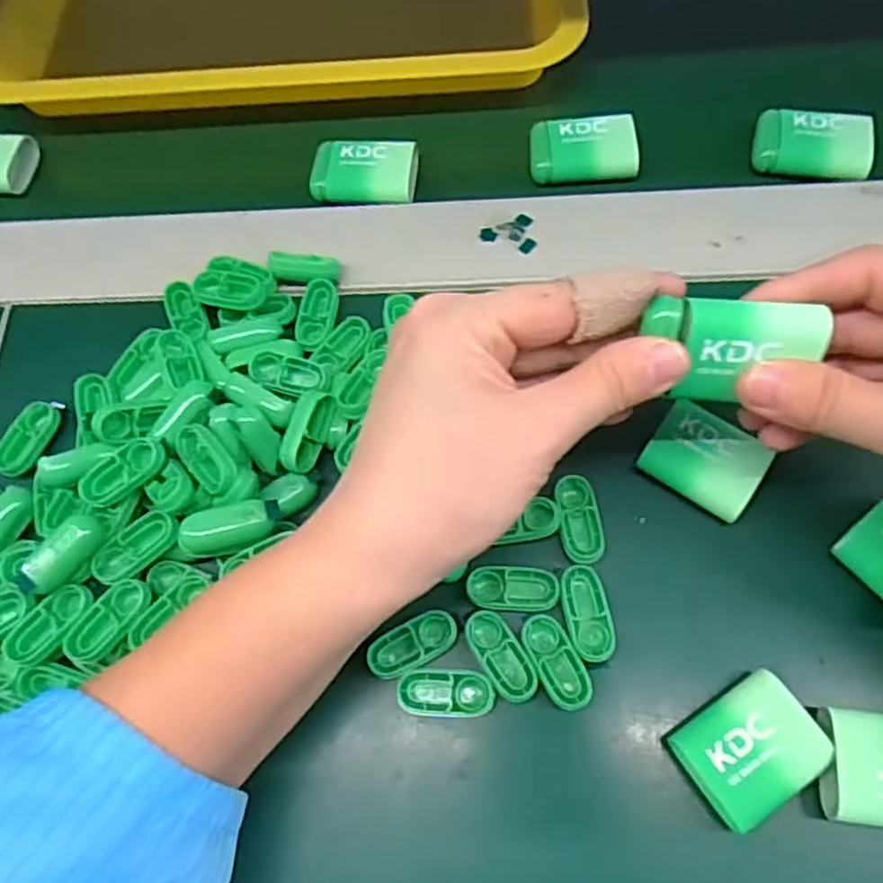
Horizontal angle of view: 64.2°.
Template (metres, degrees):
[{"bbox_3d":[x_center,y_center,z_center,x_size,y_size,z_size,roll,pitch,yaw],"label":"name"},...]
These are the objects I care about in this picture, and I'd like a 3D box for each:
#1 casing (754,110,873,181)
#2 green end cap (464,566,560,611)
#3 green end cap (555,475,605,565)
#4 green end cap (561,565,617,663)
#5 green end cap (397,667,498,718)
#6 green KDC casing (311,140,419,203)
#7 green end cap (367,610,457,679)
[{"bbox_3d":[0.177,-0.142,0.336,0.051,0.016,0.033,17,64,7],"label":"casing"},{"bbox_3d":[0.027,0.055,0.263,0.033,0.005,0.016,2,63,0],"label":"green end cap"},{"bbox_3d":[0.053,0.029,0.270,0.016,0.004,0.034,-8,64,-5],"label":"green end cap"},{"bbox_3d":[0.054,0.063,0.259,0.015,0.009,0.033,-8,64,-5],"label":"green end cap"},{"bbox_3d":[0.002,0.091,0.255,0.034,0.012,0.015,4,63,1],"label":"green end cap"},{"bbox_3d":[-0.038,-0.135,0.350,0.050,0.015,0.035,6,63,2],"label":"green KDC casing"},{"bbox_3d":[-0.010,0.074,0.259,0.034,0.006,0.015,-24,66,-13],"label":"green end cap"}]

